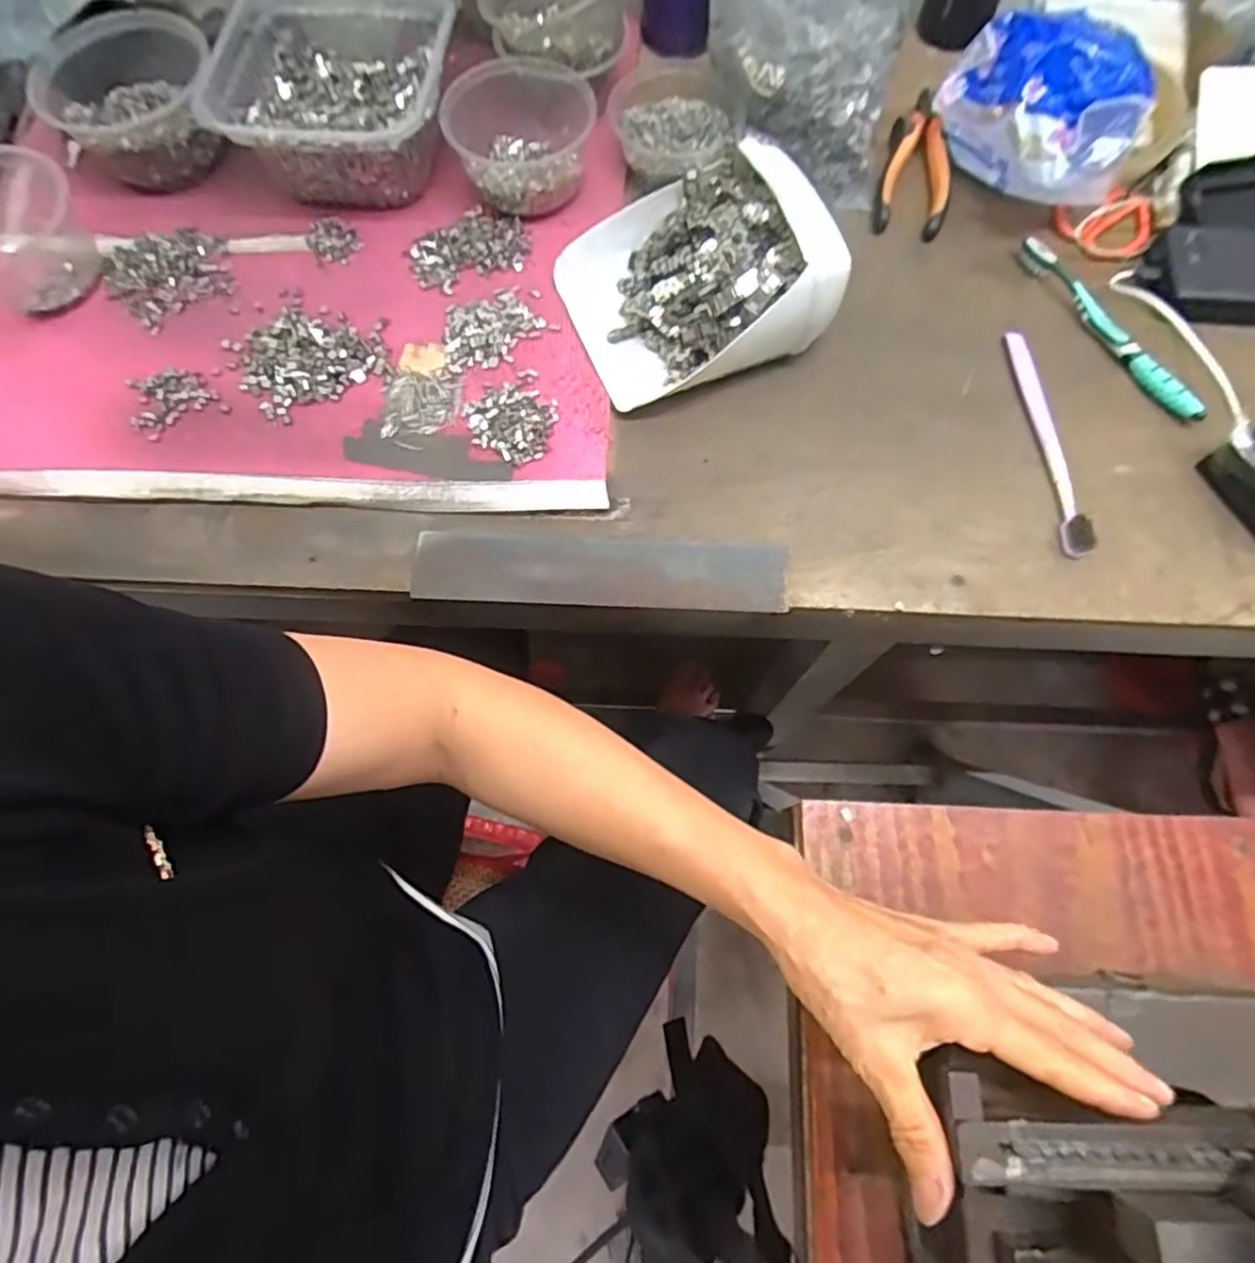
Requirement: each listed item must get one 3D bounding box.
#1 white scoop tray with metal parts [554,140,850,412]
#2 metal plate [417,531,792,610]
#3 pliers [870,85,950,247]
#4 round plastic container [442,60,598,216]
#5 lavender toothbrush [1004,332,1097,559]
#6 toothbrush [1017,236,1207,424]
[{"bbox_3d":[0.048,-0.258,0.476,0.174,0.072,0.149,-21,74,-6],"label":"white scoop tray with metal parts"},{"bbox_3d":[-0.019,-0.041,0.450,0.246,0.006,0.050,3,67,3],"label":"metal plate"},{"bbox_3d":[0.238,-0.385,0.546,0.054,0.014,0.140,12,74,4],"label":"pliers"},{"bbox_3d":[-0.084,-0.392,0.531,0.111,0.046,0.111,0,73,1],"label":"round plastic container"},{"bbox_3d":[0.296,-0.137,0.469,0.019,0.015,0.180,-3,73,0],"label":"lavender toothbrush"},{"bbox_3d":[0.357,-0.225,0.499,0.018,0.013,0.182,-30,75,-8],"label":"toothbrush"}]

